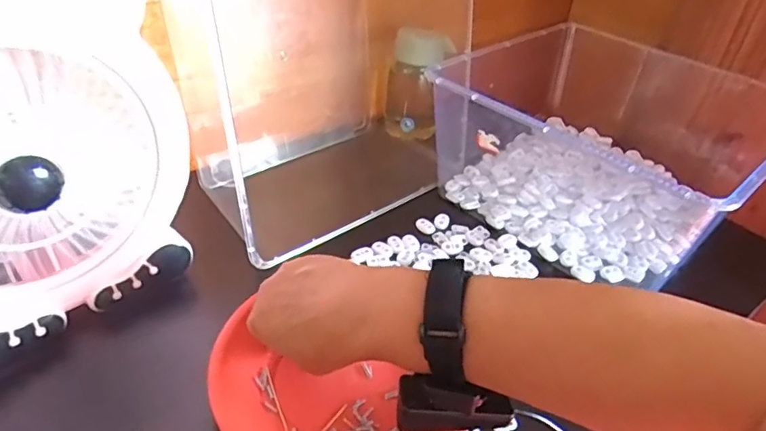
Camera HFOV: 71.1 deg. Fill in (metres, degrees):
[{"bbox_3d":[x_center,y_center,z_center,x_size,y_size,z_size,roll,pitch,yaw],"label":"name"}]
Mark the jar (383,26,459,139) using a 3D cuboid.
[{"bbox_3d":[0.044,-0.171,0.703,0.067,0.129,0.068,4,37,-3],"label":"jar"}]

